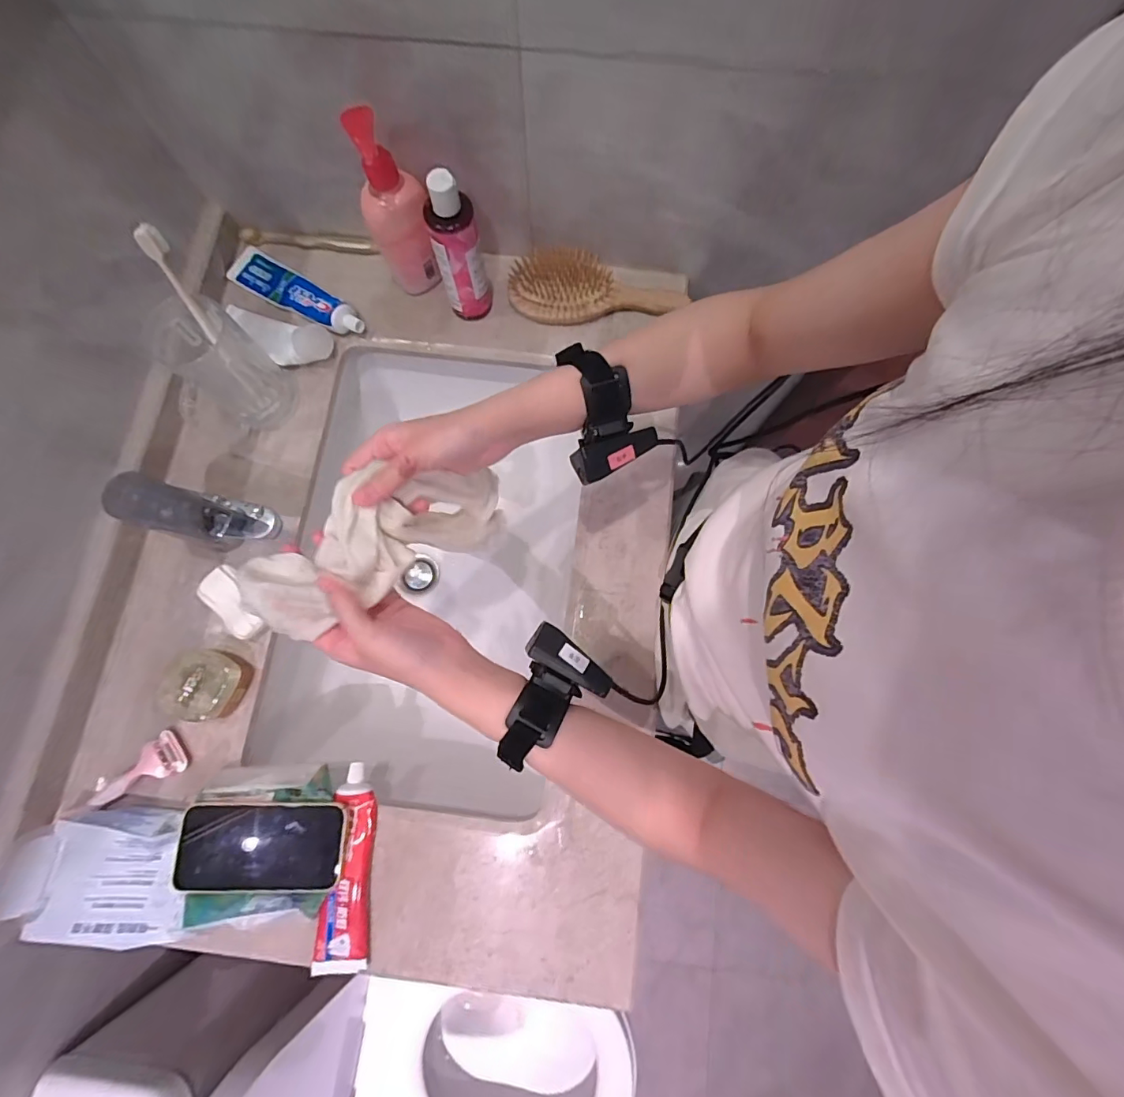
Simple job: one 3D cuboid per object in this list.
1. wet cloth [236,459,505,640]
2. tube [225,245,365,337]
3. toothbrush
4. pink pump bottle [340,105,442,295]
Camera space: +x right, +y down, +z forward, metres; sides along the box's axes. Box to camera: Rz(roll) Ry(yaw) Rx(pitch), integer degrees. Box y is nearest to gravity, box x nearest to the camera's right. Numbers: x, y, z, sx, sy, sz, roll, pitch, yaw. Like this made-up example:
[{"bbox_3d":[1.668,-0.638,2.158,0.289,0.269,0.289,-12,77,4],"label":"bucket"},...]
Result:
[{"bbox_3d":[-0.134,-0.009,0.377,0.209,0.070,0.075,-31,78,-27],"label":"wet cloth"},{"bbox_3d":[-0.324,-0.315,0.589,0.201,0.030,0.048,30,77,7],"label":"tube"},{"bbox_3d":[-0.345,-0.217,0.473,0.016,0.175,0.024,-12,54,-4],"label":"toothbrush"},{"bbox_3d":[-0.177,-0.358,0.520,0.066,0.185,0.049,-26,78,-7],"label":"pink pump bottle"}]

